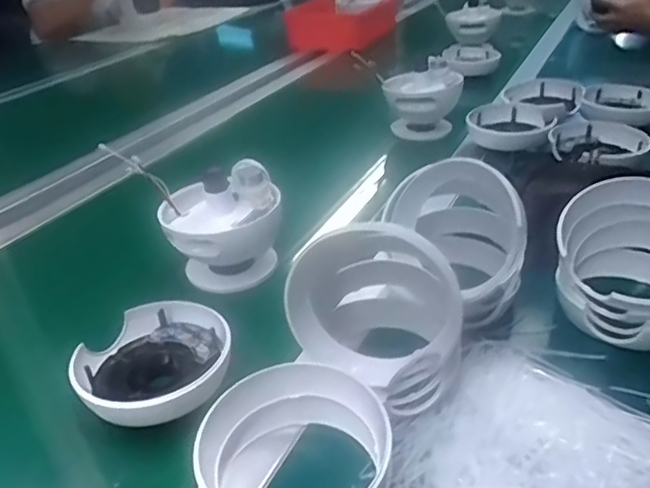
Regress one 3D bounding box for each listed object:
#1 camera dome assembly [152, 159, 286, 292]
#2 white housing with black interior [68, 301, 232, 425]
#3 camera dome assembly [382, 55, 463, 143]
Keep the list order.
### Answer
[{"bbox_3d":[-0.100,-0.013,0.586,0.113,0.104,0.097,-12,31,-12],"label":"camera dome assembly"},{"bbox_3d":[-0.138,0.093,0.469,0.114,0.043,0.102,-21,34,-25],"label":"white housing with black interior"},{"bbox_3d":[0.149,-0.217,0.900,0.094,0.104,0.093,14,35,29],"label":"camera dome assembly"}]

